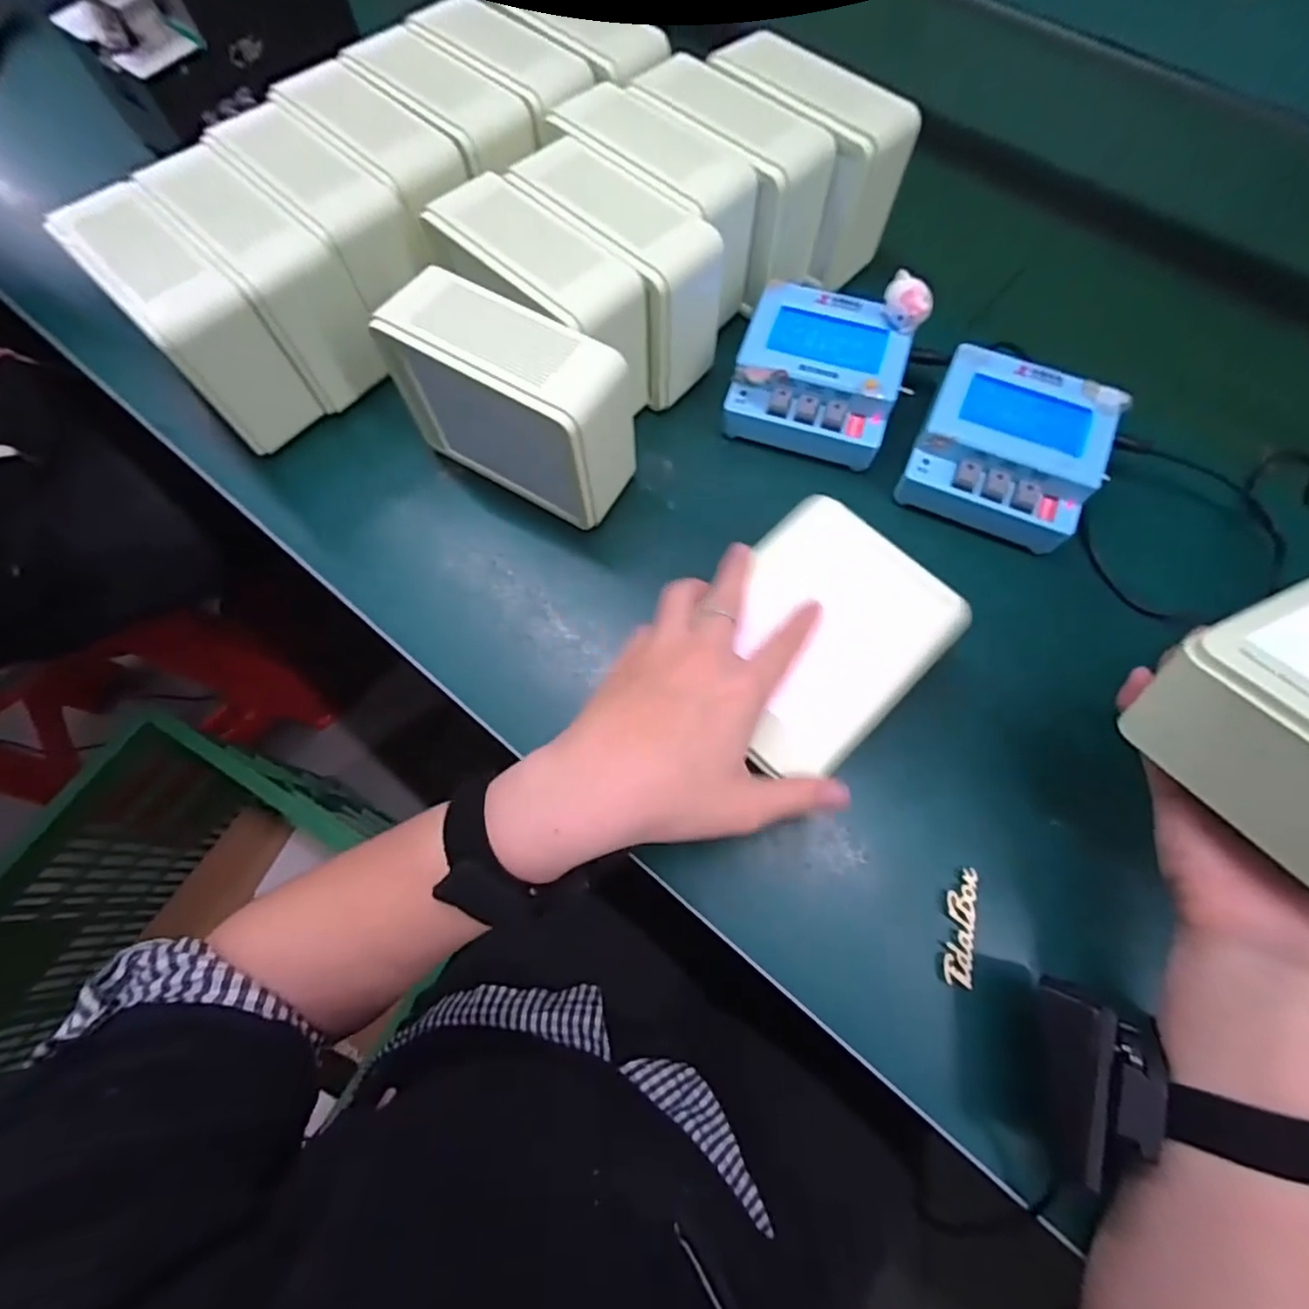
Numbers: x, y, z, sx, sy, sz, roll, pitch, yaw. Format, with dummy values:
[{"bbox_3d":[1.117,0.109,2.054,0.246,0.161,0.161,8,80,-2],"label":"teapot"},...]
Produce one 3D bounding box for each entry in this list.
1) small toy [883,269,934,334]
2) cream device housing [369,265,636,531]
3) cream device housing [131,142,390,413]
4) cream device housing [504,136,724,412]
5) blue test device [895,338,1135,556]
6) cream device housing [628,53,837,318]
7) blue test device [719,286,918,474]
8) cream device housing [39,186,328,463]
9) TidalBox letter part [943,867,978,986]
[{"bbox_3d":[0.157,-0.217,0.380,0.029,0.030,0.021,23,71,9],"label":"small toy"},{"bbox_3d":[-0.082,-0.149,0.367,0.139,0.099,0.062,29,72,11],"label":"cream device housing"},{"bbox_3d":[-0.248,-0.237,0.393,0.129,0.095,0.052,42,74,15],"label":"cream device housing"},{"bbox_3d":[-0.022,-0.247,0.396,0.136,0.095,0.062,41,74,15],"label":"cream device housing"},{"bbox_3d":[0.218,-0.127,0.383,0.103,0.053,0.100,23,71,9],"label":"blue test device"},{"bbox_3d":[0.049,-0.327,0.422,0.057,0.088,0.135,-41,74,-14],"label":"cream device housing"},{"bbox_3d":[0.107,-0.184,0.401,0.101,0.043,0.097,17,70,7],"label":"blue test device"},{"bbox_3d":[-0.294,-0.213,0.393,0.057,0.098,0.128,-43,74,-15],"label":"cream device housing"},{"bbox_3d":[0.156,0.138,0.309,0.013,0.008,0.055,14,69,6],"label":"TidalBox letter part"}]

